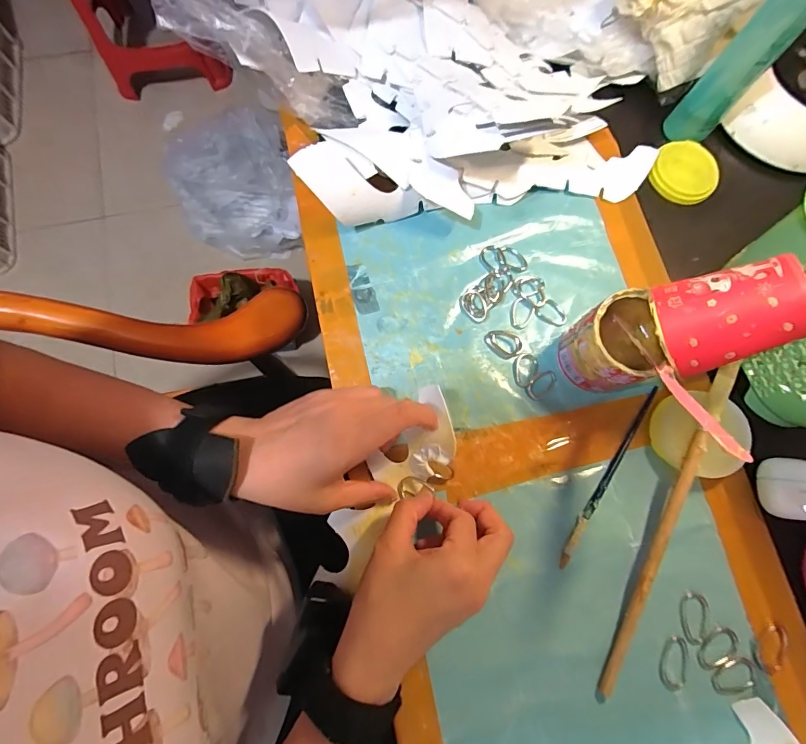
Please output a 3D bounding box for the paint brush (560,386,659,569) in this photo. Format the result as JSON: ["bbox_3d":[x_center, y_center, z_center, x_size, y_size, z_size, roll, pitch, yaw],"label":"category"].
[{"bbox_3d":[0.167,0.081,0.337,0.008,0.004,0.166,33,79,6],"label":"paint brush"}]

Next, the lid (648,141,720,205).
[{"bbox_3d":[0.273,-0.194,0.406,0.062,0.016,0.061,0,77,-1],"label":"lid"}]

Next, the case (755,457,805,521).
[{"bbox_3d":[0.305,0.092,0.329,0.043,0.024,0.045,5,77,0],"label":"case"}]

